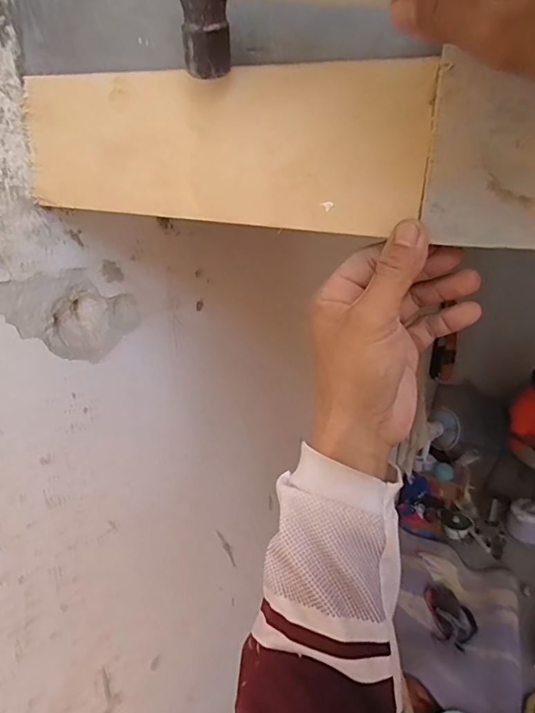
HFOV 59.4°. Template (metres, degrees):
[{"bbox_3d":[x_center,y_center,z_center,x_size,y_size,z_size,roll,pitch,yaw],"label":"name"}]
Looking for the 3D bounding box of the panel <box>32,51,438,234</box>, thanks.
[{"bbox_3d":[-0.045,-0.135,0.305,0.286,0.092,0.010,11,23,22],"label":"panel"}]

